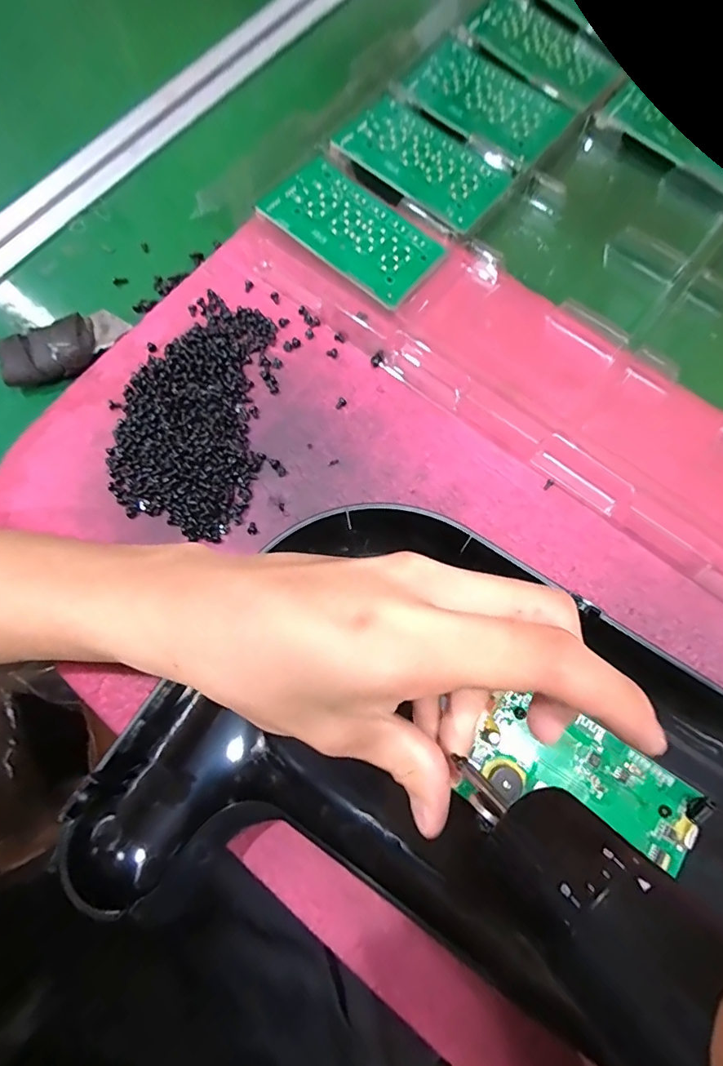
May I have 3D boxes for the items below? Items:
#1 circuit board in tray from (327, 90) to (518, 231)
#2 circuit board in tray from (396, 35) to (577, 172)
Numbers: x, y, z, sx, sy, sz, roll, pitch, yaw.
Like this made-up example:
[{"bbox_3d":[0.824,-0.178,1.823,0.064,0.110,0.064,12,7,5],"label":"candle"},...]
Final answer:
[{"bbox_3d":[0.040,-0.235,0.307,0.103,0.007,0.058,42,79,11],"label":"circuit board in tray"},{"bbox_3d":[0.083,-0.291,0.333,0.106,0.013,0.062,37,78,10],"label":"circuit board in tray"}]

